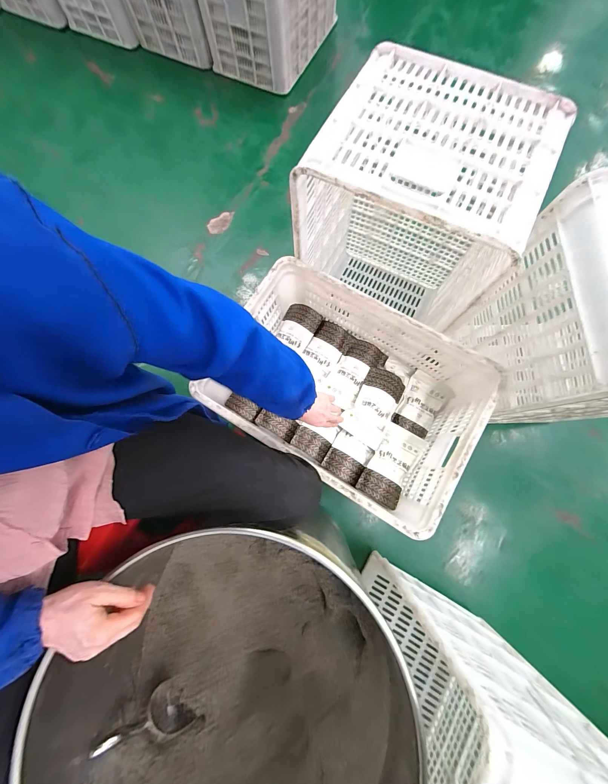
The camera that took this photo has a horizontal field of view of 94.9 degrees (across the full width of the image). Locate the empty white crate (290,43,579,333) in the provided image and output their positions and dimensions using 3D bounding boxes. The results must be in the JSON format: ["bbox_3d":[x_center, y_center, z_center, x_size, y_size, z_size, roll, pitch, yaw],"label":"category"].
[{"bbox_3d":[0.248,-0.384,0.793,0.413,0.627,0.377,29,80,8],"label":"empty white crate"}]

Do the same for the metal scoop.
[{"bbox_3d":[-0.285,0.593,0.501,0.085,0.171,0.039,25,78,38],"label":"metal scoop"}]

